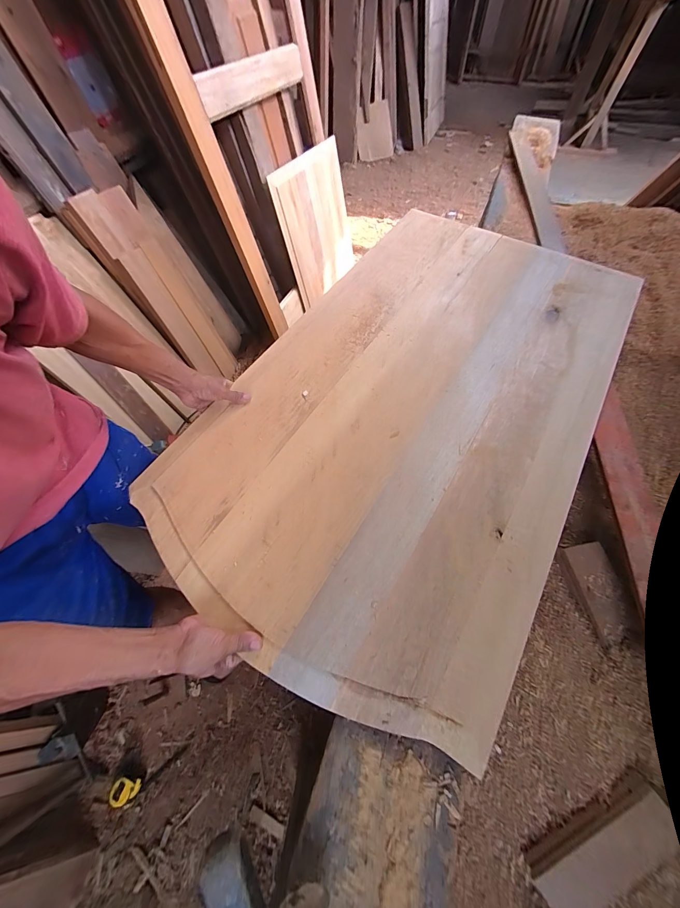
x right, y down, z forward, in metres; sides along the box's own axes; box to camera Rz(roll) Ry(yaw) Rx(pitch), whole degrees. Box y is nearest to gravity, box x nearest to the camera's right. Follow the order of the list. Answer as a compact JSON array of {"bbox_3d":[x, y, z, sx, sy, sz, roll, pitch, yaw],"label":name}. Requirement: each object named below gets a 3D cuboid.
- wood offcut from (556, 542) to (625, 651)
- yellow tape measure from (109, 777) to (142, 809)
[{"bbox_3d":[0.506,0.269,0.589,0.088,0.024,0.176,-4,60,0],"label":"wood offcut"},{"bbox_3d":[-0.548,0.859,0.765,0.068,0.024,0.053,10,37,1],"label":"yellow tape measure"}]

